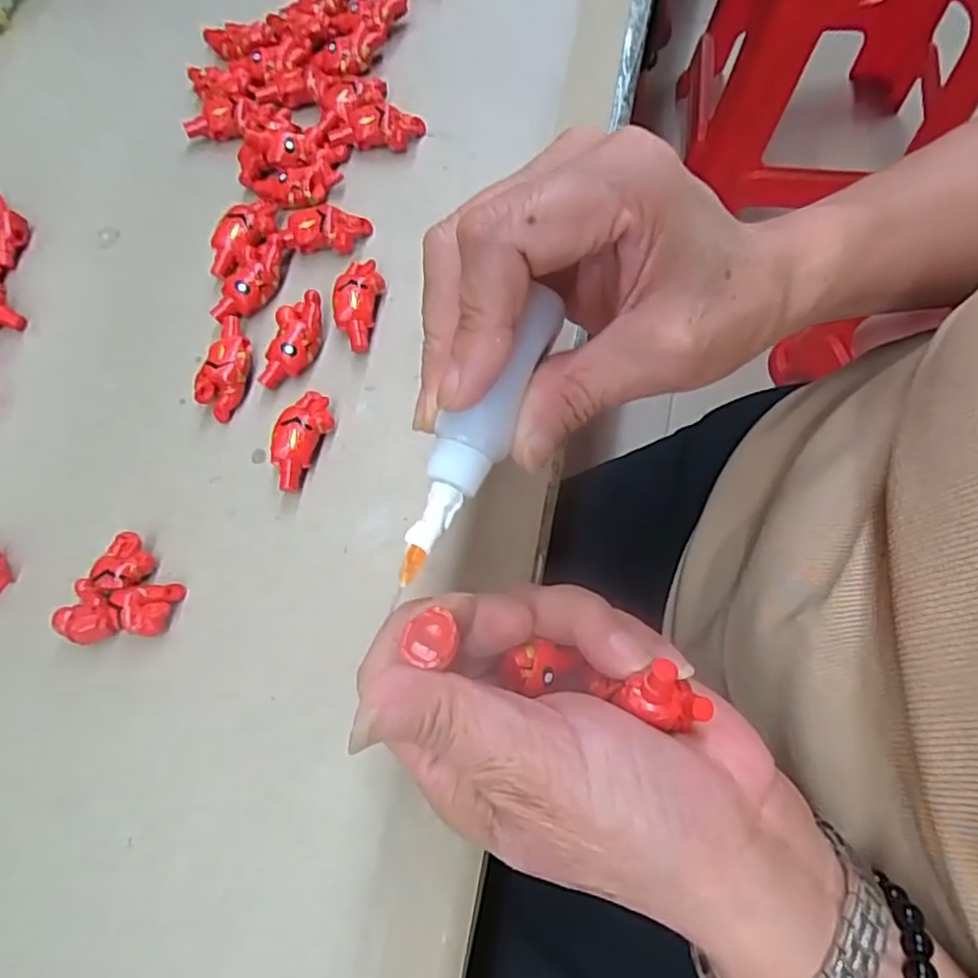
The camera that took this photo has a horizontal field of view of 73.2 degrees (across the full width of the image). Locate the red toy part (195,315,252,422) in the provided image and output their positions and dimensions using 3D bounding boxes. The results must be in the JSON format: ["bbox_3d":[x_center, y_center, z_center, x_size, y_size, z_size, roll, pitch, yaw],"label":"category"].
[{"bbox_3d":[-0.106,-0.050,0.270,0.018,0.014,0.043,8,72,2],"label":"red toy part"}]

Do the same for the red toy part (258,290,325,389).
[{"bbox_3d":[-0.080,-0.061,0.270,0.019,0.013,0.039,12,73,3],"label":"red toy part"}]

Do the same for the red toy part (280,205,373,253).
[{"bbox_3d":[-0.070,-0.111,0.284,0.037,0.015,0.014,-6,73,-2],"label":"red toy part"}]

